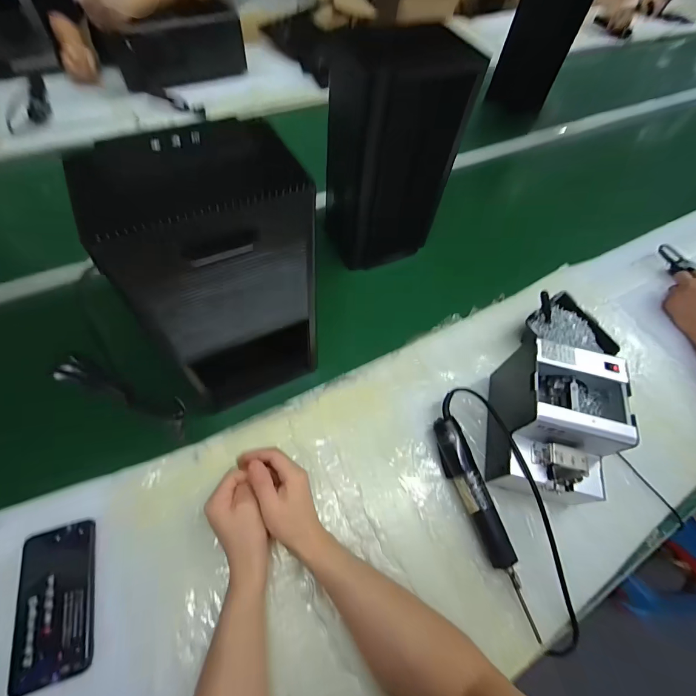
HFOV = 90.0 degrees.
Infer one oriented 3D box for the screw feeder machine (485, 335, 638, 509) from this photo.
[{"bbox_3d":[0.286,0.106,0.487,0.125,0.145,0.170,14,59,4],"label":"screw feeder machine"}]

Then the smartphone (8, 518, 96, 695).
[{"bbox_3d":[-0.336,0.289,0.399,0.077,0.009,0.152,-14,61,-12],"label":"smartphone"}]

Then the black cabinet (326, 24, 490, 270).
[{"bbox_3d":[0.073,-0.326,0.603,0.171,0.336,0.149,-25,64,-18],"label":"black cabinet"}]

